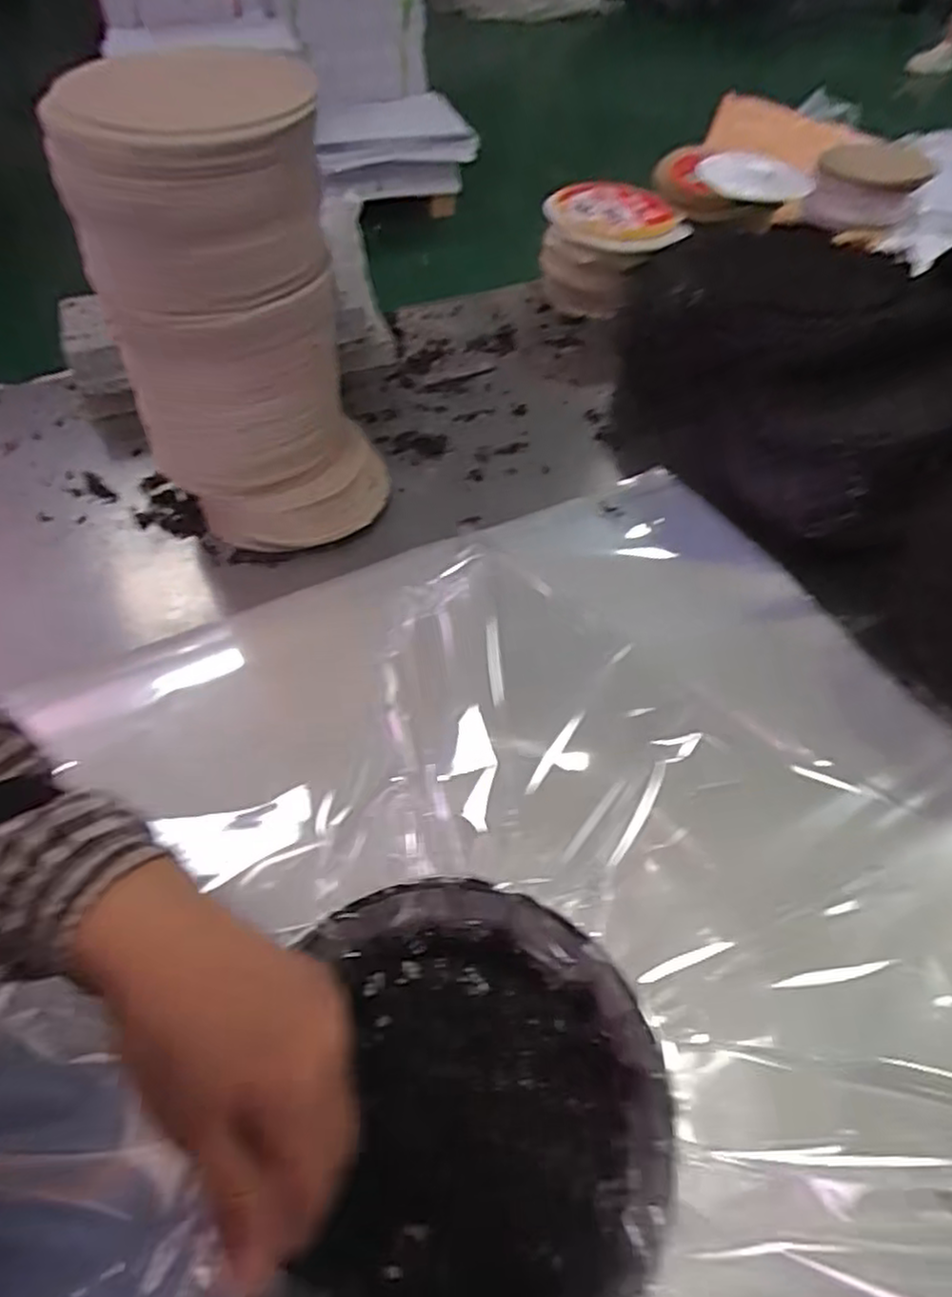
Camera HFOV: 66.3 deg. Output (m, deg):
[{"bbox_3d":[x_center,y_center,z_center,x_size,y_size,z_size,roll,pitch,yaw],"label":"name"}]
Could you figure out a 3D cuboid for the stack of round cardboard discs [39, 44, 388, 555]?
[{"bbox_3d":[-0.179,-0.232,0.559,0.168,0.325,0.148,-14,53,-11],"label":"stack of round cardboard discs"}]

